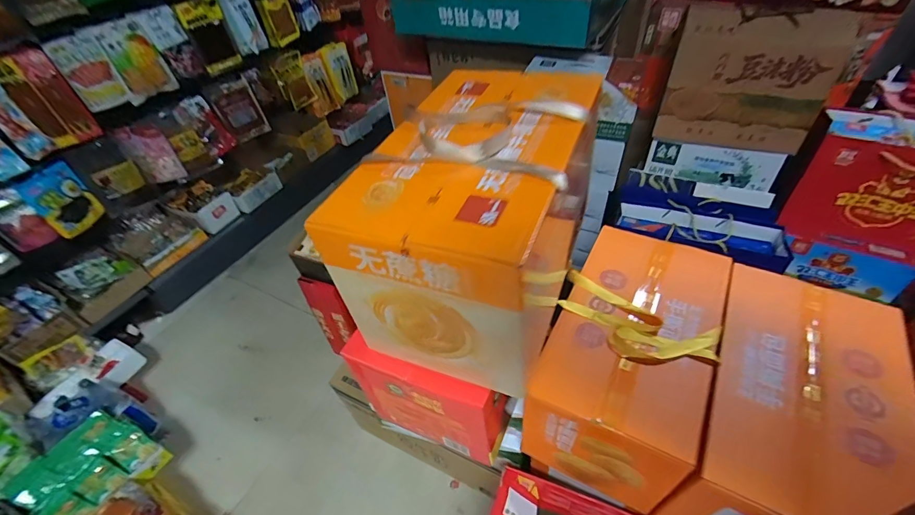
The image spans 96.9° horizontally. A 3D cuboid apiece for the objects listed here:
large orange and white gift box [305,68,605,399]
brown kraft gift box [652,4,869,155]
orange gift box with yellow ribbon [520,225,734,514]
[{"bbox_3d":[0.031,-0.061,0.567,0.232,0.245,0.369,16,49,20],"label":"large orange and white gift box"},{"bbox_3d":[0.617,-0.379,0.860,0.310,0.282,0.105,13,41,16],"label":"brown kraft gift box"},{"bbox_3d":[0.303,0.178,0.736,0.244,0.238,0.399,20,51,24],"label":"orange gift box with yellow ribbon"}]

